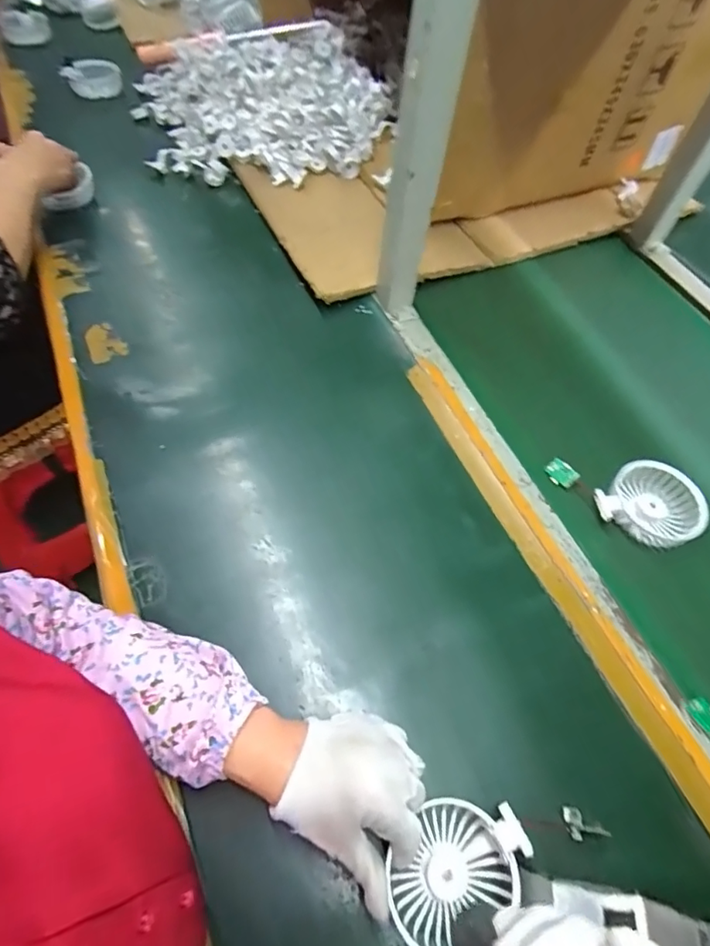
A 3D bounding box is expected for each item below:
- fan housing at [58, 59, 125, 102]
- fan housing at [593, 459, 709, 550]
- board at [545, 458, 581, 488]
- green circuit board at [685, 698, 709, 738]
[{"bbox_3d":[-0.452,-0.681,0.870,0.095,0.039,0.071,-29,65,-19],"label":"fan housing"},{"bbox_3d":[0.314,0.033,0.529,0.108,0.031,0.091,-34,67,-21],"label":"fan housing"},{"bbox_3d":[0.229,0.002,0.560,0.005,0.025,0.036,11,30,-42],"label":"board"},{"bbox_3d":[0.300,0.207,0.426,0.023,0.004,0.031,-33,49,-5],"label":"green circuit board"}]

